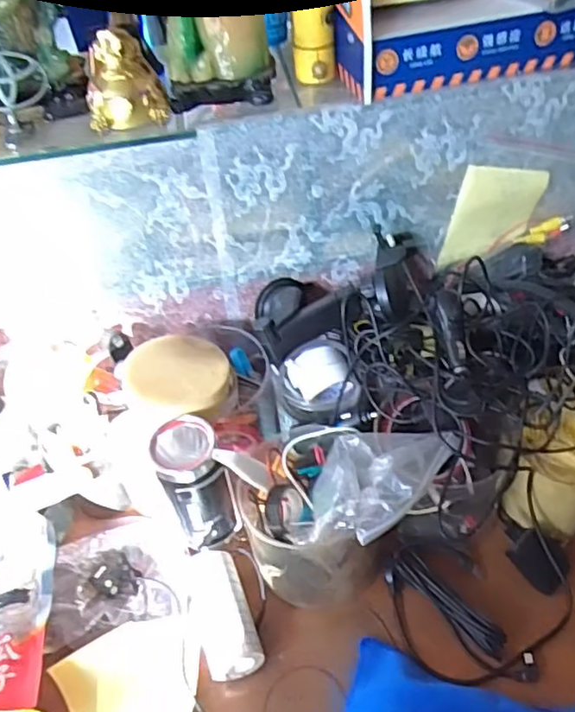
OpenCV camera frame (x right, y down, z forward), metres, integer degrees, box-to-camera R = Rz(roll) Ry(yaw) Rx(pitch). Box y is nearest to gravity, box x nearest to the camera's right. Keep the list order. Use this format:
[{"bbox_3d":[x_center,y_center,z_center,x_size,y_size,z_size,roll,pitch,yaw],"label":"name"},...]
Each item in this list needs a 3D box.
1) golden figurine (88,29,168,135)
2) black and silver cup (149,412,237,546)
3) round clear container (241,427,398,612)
[{"bbox_3d":[-0.148,-0.245,0.559,0.071,0.073,0.051,-13,45,-7],"label":"golden figurine"},{"bbox_3d":[-0.084,0.121,0.585,0.065,0.138,0.055,-17,45,-11],"label":"black and silver cup"},{"bbox_3d":[0.024,0.148,0.574,0.115,0.095,0.120,-37,52,-27],"label":"round clear container"}]

